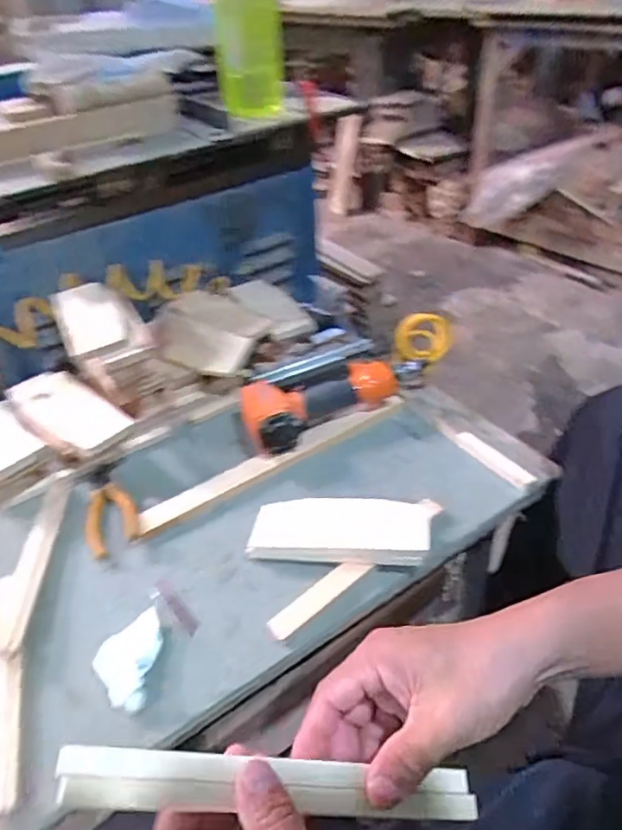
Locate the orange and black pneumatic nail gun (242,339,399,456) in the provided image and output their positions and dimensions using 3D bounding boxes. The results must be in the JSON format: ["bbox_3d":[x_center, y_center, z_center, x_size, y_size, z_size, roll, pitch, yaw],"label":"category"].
[{"bbox_3d":[0.007,-0.041,0.789,0.246,0.064,0.155,-22,45,-22],"label":"orange and black pneumatic nail gun"}]

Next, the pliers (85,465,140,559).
[{"bbox_3d":[-0.241,0.107,0.689,0.059,0.026,0.151,-14,42,-14],"label":"pliers"}]

